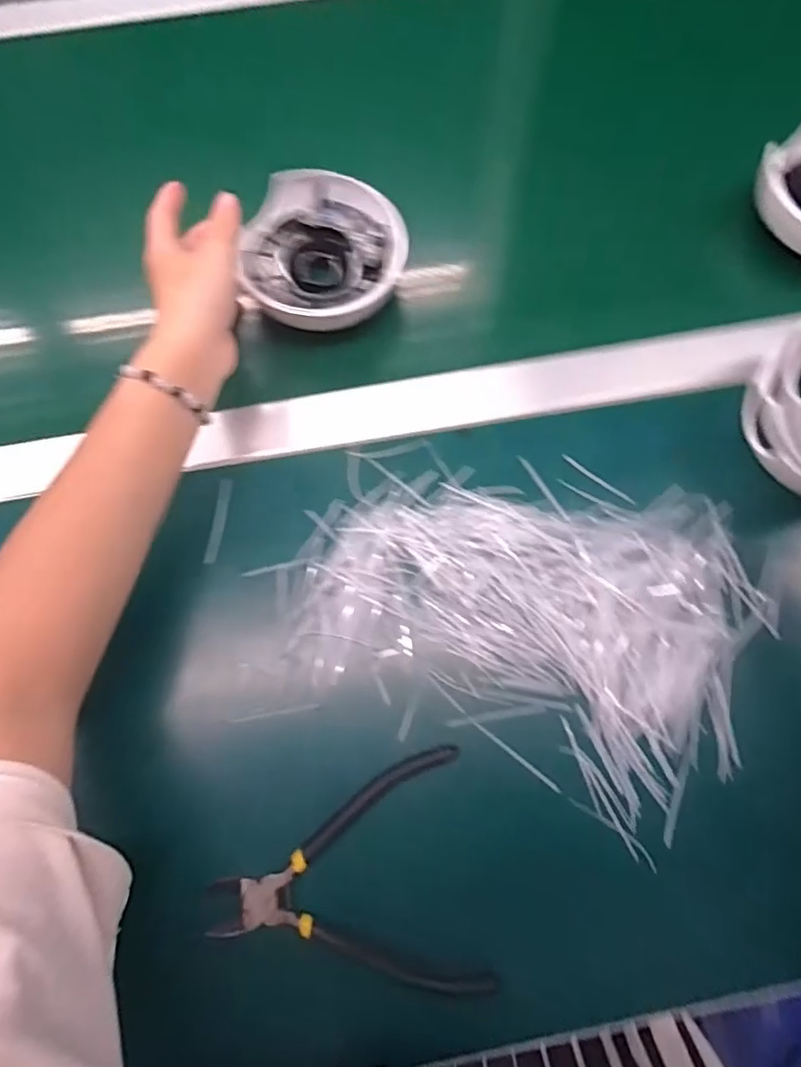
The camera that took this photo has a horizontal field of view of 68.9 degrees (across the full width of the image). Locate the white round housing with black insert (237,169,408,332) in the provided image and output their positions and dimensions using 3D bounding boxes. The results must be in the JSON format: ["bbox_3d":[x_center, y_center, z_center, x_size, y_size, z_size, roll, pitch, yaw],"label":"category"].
[{"bbox_3d":[-0.054,-0.197,0.408,0.110,0.028,0.112,0,73,0],"label":"white round housing with black insert"}]

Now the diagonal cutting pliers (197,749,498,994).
[{"bbox_3d":[-0.029,0.188,0.313,0.138,0.008,0.117,-10,73,-3],"label":"diagonal cutting pliers"}]

